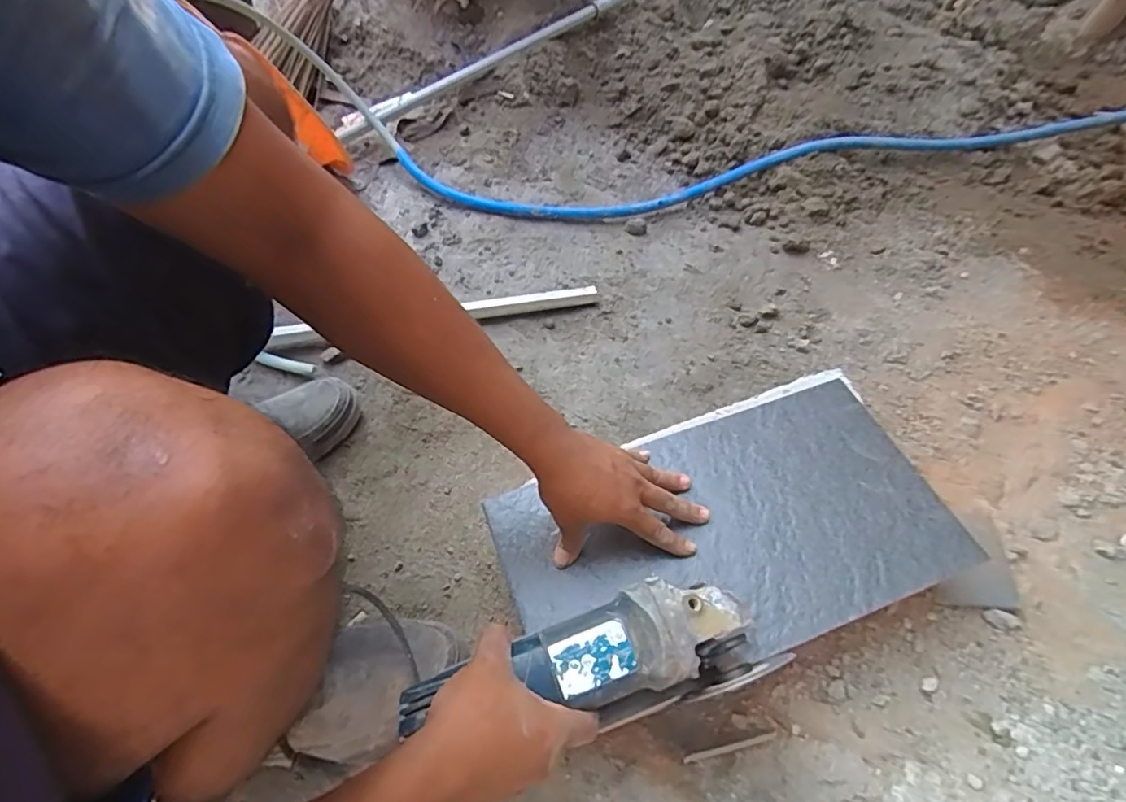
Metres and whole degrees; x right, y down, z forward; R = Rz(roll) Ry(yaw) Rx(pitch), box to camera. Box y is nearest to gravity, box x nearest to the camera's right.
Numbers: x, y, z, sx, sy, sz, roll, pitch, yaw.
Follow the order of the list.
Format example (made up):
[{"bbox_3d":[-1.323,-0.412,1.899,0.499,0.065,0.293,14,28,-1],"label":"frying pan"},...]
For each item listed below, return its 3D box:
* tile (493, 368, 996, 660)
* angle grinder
[{"bbox_3d":[0.148,0.113,0.542,0.401,0.013,0.229,-18,53,-11],"label":"tile"},{"bbox_3d":[0.026,0.193,0.438,0.276,0.086,0.072,-4,51,-9],"label":"angle grinder"}]

